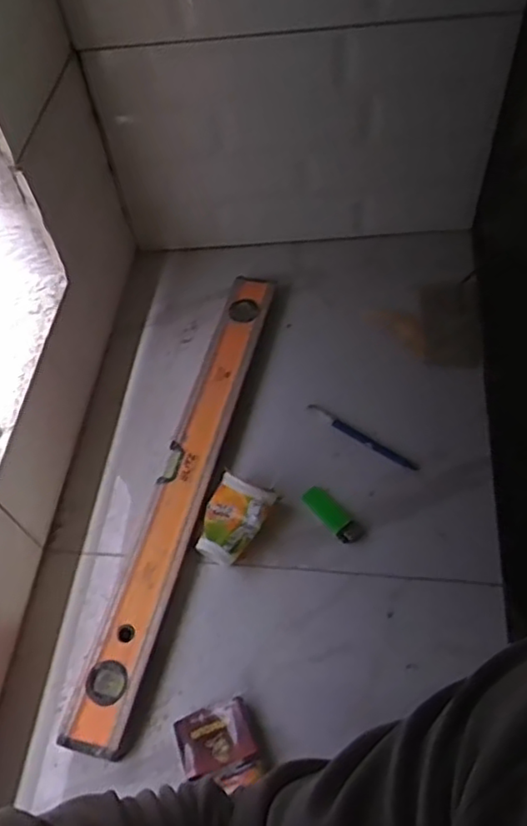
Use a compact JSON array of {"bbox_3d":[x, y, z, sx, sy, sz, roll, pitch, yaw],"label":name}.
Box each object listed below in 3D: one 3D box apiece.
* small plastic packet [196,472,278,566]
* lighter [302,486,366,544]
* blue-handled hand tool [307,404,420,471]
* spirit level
[{"bbox_3d":[-0.035,0.119,0.705,0.062,0.057,0.087,28,64,21],"label":"small plastic packet"},{"bbox_3d":[0.078,0.114,0.724,0.028,0.011,0.077,-38,62,-18],"label":"lighter"},{"bbox_3d":[0.117,0.028,0.771,0.150,0.013,0.015,31,65,22],"label":"blue-handled hand tool"},{"bbox_3d":[-0.084,0.069,0.746,0.059,0.034,0.589,11,59,12],"label":"spirit level"}]

